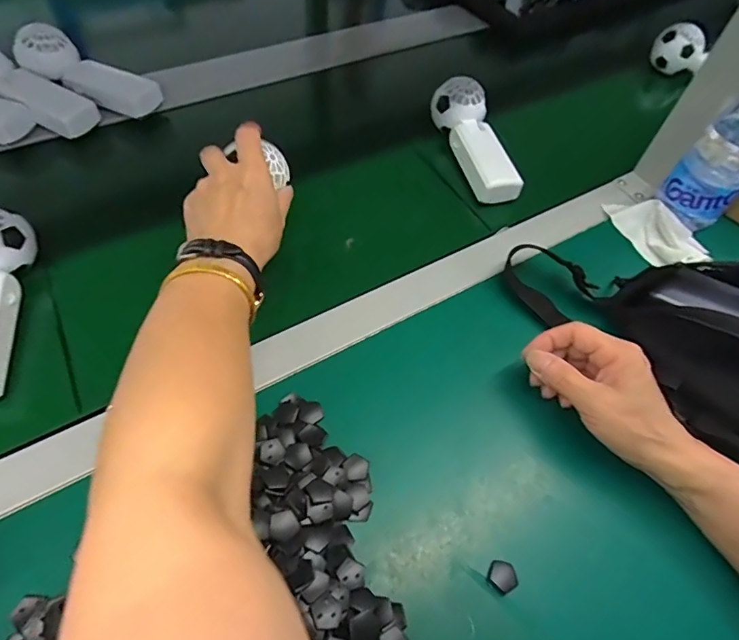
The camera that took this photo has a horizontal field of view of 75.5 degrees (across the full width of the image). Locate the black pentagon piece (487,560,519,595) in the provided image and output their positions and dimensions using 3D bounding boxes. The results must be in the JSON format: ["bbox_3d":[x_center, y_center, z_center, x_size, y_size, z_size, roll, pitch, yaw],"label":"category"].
[{"bbox_3d":[0.088,0.170,0.315,0.020,0.005,0.020,26,58,14],"label":"black pentagon piece"}]

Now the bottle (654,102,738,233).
[{"bbox_3d":[0.346,-0.160,0.458,0.064,0.165,0.069,40,62,21],"label":"bottle"}]

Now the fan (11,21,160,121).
[{"bbox_3d":[-0.321,-0.284,0.543,0.161,0.049,0.058,26,58,13],"label":"fan"}]

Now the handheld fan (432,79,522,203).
[{"bbox_3d":[0.120,-0.198,0.532,0.048,0.067,0.160,-13,57,-12],"label":"handheld fan"}]

